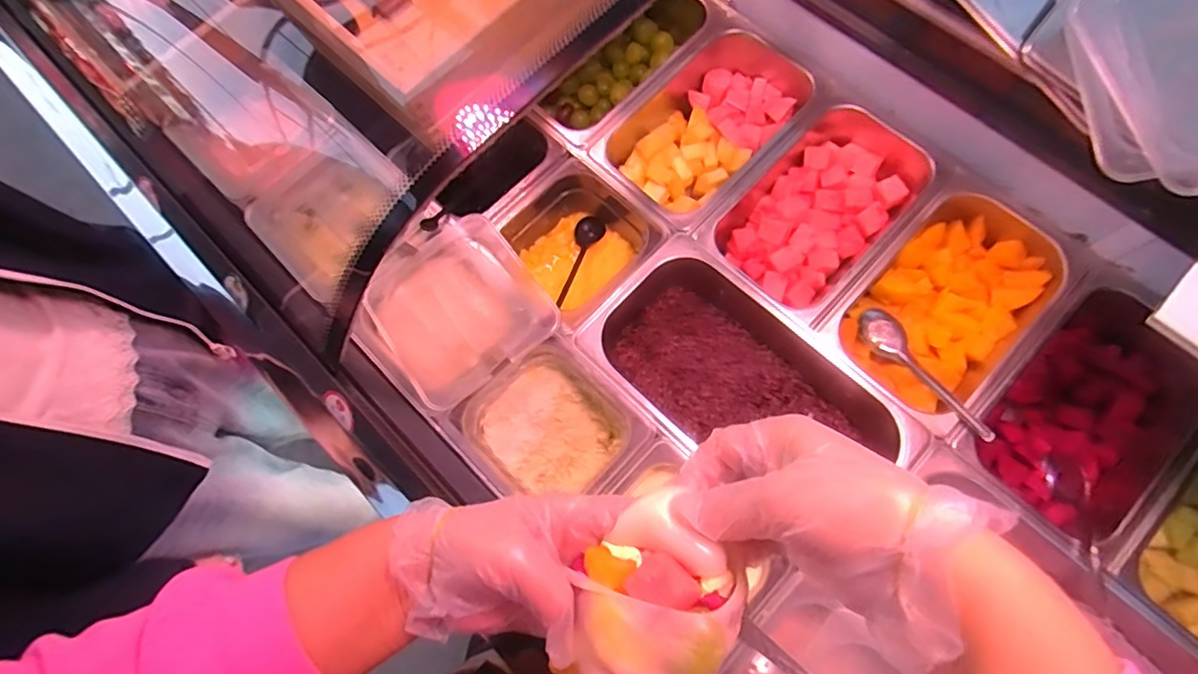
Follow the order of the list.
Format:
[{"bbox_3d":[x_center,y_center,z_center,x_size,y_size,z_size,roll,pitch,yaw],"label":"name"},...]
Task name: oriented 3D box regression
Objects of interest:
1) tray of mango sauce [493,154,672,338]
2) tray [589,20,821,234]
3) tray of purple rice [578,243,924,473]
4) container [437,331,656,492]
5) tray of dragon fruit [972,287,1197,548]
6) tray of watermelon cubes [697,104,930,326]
[{"bbox_3d":[-0.025,-0.107,0.676,0.161,0.076,0.168,43,80,12],"label":"tray of mango sauce"},{"bbox_3d":[0.137,-0.258,0.694,0.164,0.076,0.281,41,80,12],"label":"tray"},{"bbox_3d":[0.151,0.052,0.615,0.322,0.086,0.180,43,80,12],"label":"tray of purple rice"},{"bbox_3d":[-0.049,0.106,0.620,0.156,0.096,0.158,-43,77,-9],"label":"container"},{"bbox_3d":[0.499,0.071,0.580,0.151,0.074,0.256,42,80,12],"label":"tray of dragon fruit"},{"bbox_3d":[0.249,-0.145,0.650,0.157,0.072,0.261,42,80,12],"label":"tray of watermelon cubes"}]

